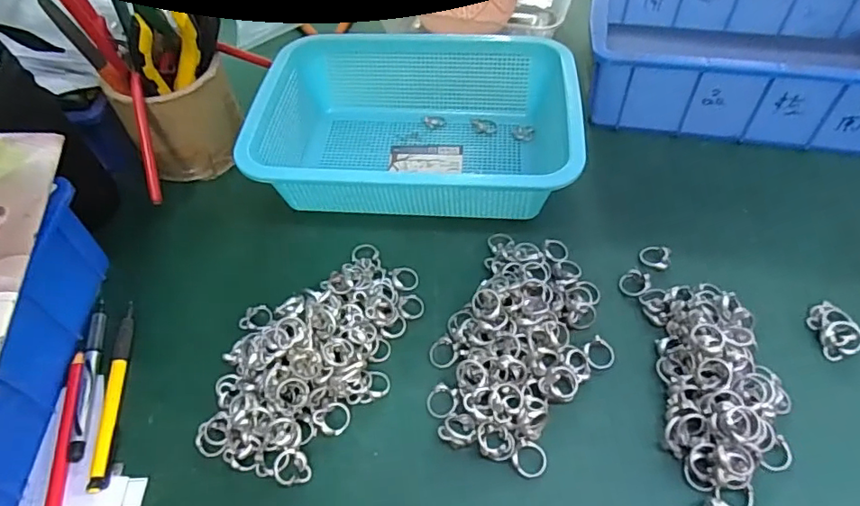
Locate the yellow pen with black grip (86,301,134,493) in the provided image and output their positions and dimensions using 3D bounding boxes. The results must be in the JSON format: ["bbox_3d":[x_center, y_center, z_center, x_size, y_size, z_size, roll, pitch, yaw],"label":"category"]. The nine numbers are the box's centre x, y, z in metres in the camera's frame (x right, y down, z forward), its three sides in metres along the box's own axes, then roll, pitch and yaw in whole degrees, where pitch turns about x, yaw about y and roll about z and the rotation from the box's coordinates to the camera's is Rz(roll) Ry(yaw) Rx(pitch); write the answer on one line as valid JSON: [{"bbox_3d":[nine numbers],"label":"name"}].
[{"bbox_3d":[-0.220,0.094,0.378,0.013,0.006,0.135,-10,52,-3],"label":"yellow pen with black grip"}]

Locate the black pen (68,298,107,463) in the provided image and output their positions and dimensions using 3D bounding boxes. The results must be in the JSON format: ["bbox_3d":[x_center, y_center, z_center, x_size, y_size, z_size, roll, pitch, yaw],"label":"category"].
[{"bbox_3d":[-0.240,0.085,0.384,0.010,0.006,0.122,-13,52,-6],"label":"black pen"}]

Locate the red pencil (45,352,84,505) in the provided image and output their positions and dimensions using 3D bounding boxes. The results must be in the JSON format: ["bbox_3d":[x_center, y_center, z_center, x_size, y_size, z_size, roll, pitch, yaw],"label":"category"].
[{"bbox_3d":[-0.234,0.138,0.344,0.011,0.008,0.163,-11,52,-4],"label":"red pencil"}]

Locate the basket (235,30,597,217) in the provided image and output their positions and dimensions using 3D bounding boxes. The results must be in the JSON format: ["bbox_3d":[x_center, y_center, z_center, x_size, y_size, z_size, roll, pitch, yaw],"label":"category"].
[{"bbox_3d":[-0.006,-0.117,0.482,0.265,0.073,0.196,5,52,8],"label":"basket"}]

